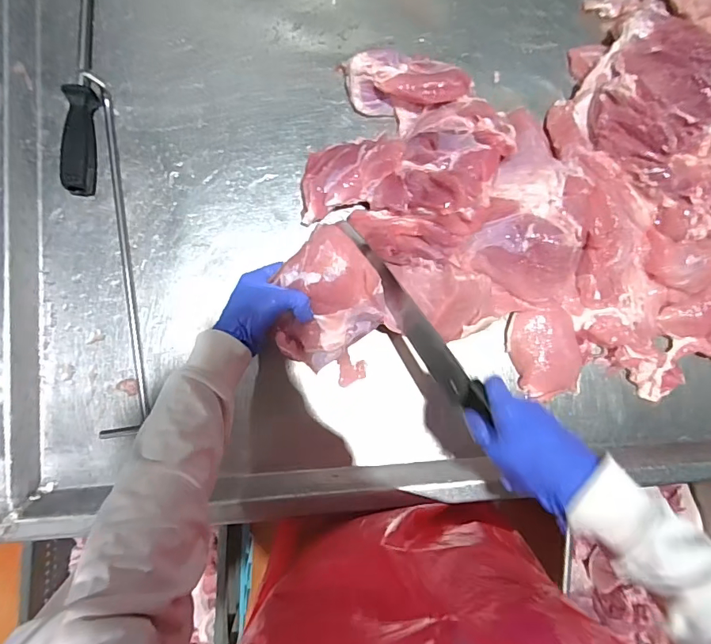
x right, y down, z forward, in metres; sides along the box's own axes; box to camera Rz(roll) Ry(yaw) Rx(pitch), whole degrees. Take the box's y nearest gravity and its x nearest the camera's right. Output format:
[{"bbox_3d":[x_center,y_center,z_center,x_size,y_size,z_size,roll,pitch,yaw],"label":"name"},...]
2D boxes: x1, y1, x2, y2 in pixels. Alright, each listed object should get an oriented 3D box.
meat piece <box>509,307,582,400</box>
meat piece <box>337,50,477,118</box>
[{"bbox_3d":[0.254,0.041,0.618,0.086,0.025,0.118,-16,89,-7],"label":"meat piece"},{"bbox_3d":[0.064,-0.310,0.597,0.167,0.045,0.083,7,86,7],"label":"meat piece"}]

